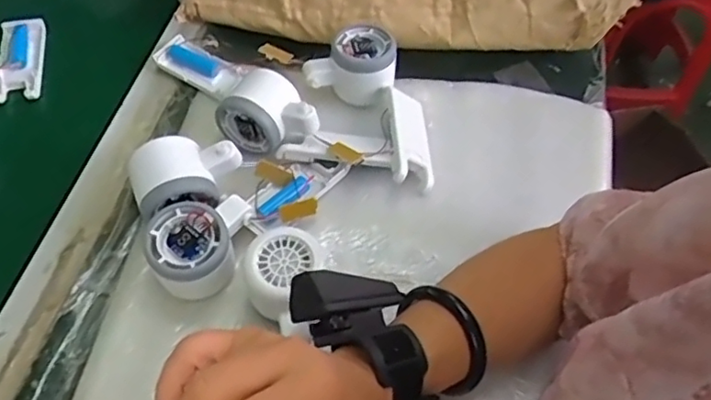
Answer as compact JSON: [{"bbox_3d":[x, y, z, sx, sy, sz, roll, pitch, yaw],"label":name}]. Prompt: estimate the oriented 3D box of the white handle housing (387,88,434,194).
[{"bbox_3d":[0.047,-0.056,0.531,0.040,0.017,0.098,15,55,-27],"label":"white handle housing"}]

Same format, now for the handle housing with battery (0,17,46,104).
[{"bbox_3d":[-0.324,-0.136,0.579,0.041,0.010,0.102,-9,58,-8],"label":"handle housing with battery"}]

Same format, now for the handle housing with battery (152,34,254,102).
[{"bbox_3d":[-0.147,-0.127,0.571,0.087,0.016,0.041,27,60,15],"label":"handle housing with battery"}]

